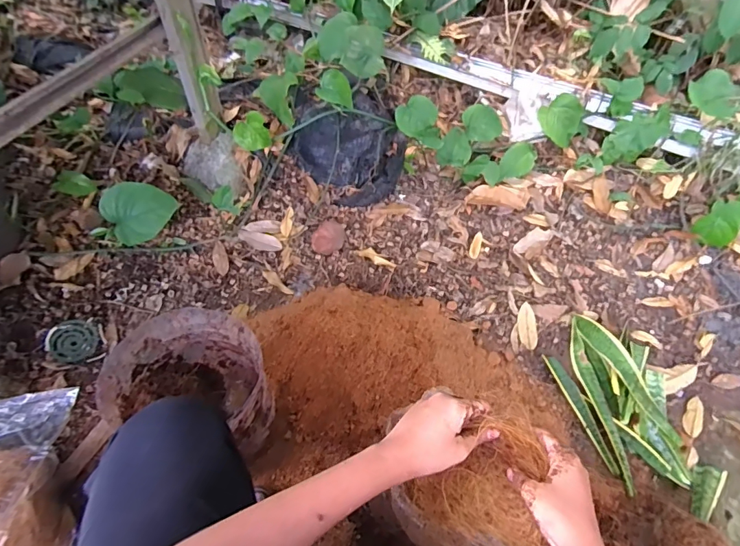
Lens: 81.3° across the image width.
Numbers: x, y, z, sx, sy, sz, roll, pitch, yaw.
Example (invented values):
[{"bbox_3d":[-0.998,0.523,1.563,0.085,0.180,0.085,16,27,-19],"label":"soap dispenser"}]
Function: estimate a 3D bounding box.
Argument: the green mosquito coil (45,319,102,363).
[{"bbox_3d":[-0.637,0.147,0.929,0.094,0.013,0.099,13,51,-17],"label":"green mosquito coil"}]

